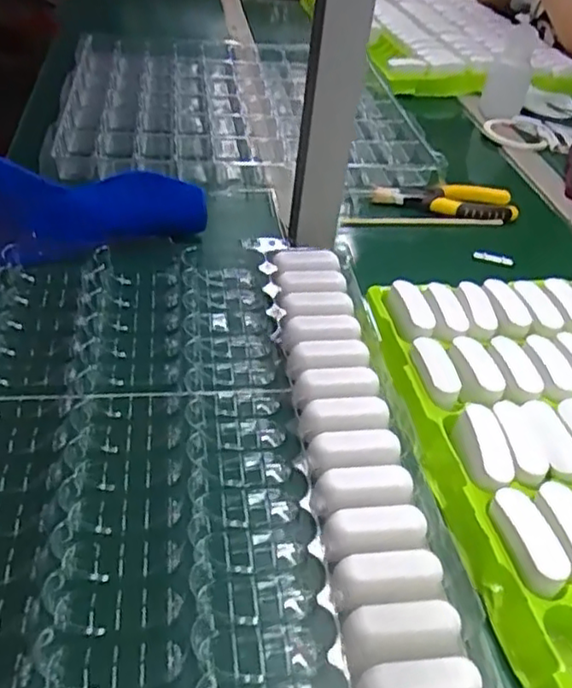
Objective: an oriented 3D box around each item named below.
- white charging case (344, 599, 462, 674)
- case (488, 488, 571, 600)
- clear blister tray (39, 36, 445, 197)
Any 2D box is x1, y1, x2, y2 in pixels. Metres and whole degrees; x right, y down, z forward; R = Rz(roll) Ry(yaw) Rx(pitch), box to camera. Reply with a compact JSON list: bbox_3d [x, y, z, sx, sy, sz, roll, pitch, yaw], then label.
[{"bbox_3d":[0.061,0.156,0.353,0.062,0.018,0.029,-2,40,-11],"label":"white charging case"},{"bbox_3d":[0.145,0.118,0.398,0.030,0.020,0.064,-3,40,-12],"label":"case"},{"bbox_3d":[-0.067,-0.329,0.896,0.442,0.035,0.471,0,40,-9],"label":"clear blister tray"}]

